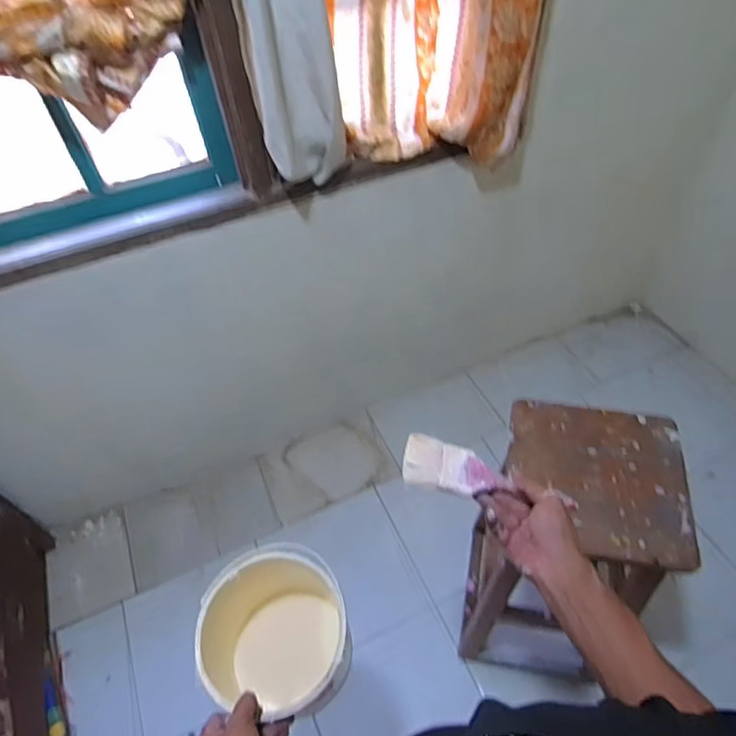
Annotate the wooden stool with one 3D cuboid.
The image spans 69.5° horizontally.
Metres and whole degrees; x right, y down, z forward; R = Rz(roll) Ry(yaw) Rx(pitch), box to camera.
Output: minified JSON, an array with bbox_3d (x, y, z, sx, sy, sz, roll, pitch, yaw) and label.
[{"bbox_3d":[0.385,0.400,1.144,0.274,0.688,0.318,10,51,7],"label":"wooden stool"}]

